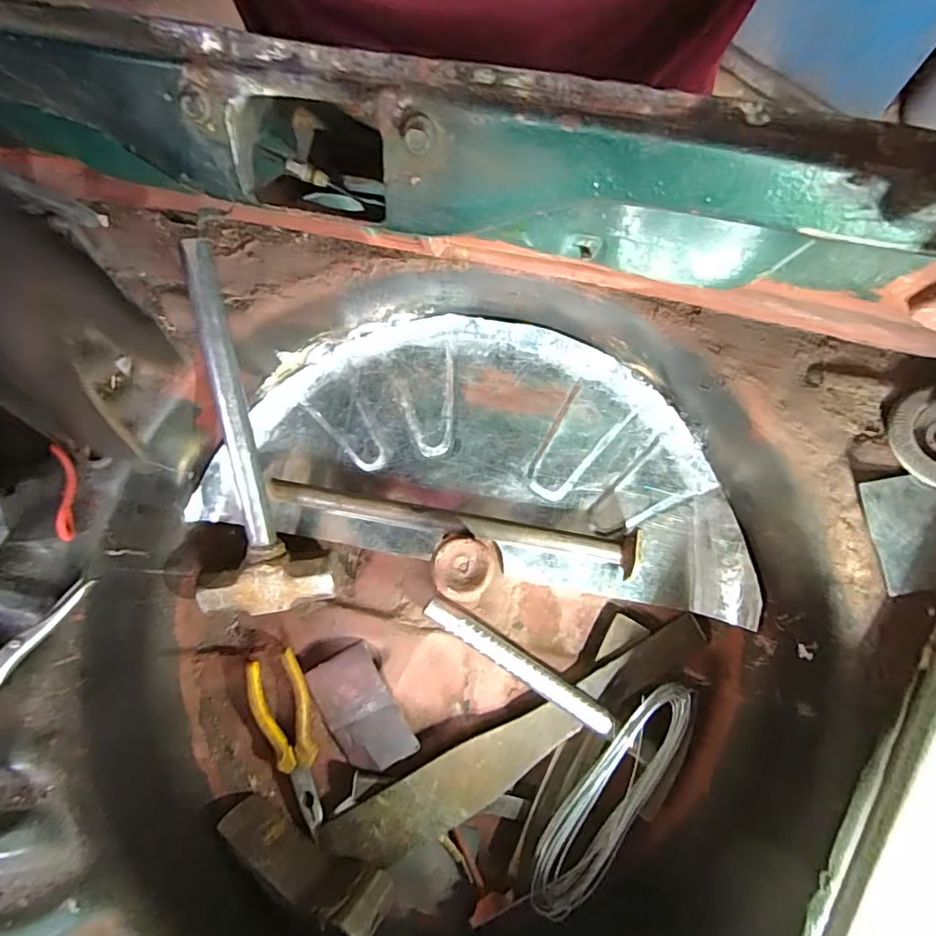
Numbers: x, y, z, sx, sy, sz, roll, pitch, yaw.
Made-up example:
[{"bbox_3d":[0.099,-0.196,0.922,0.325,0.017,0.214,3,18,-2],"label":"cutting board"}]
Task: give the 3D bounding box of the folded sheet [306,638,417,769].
[{"bbox_3d":[-0.104,0.231,0.508,0.070,0.008,0.113,-32,77,7],"label":"folded sheet"}]

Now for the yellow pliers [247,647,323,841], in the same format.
[{"bbox_3d":[-0.169,0.256,0.499,0.050,0.016,0.160,-17,73,-5],"label":"yellow pliers"}]

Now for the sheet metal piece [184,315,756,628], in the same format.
[{"bbox_3d":[0.014,-0.010,0.552,0.552,0.050,0.228,11,73,4],"label":"sheet metal piece"}]

